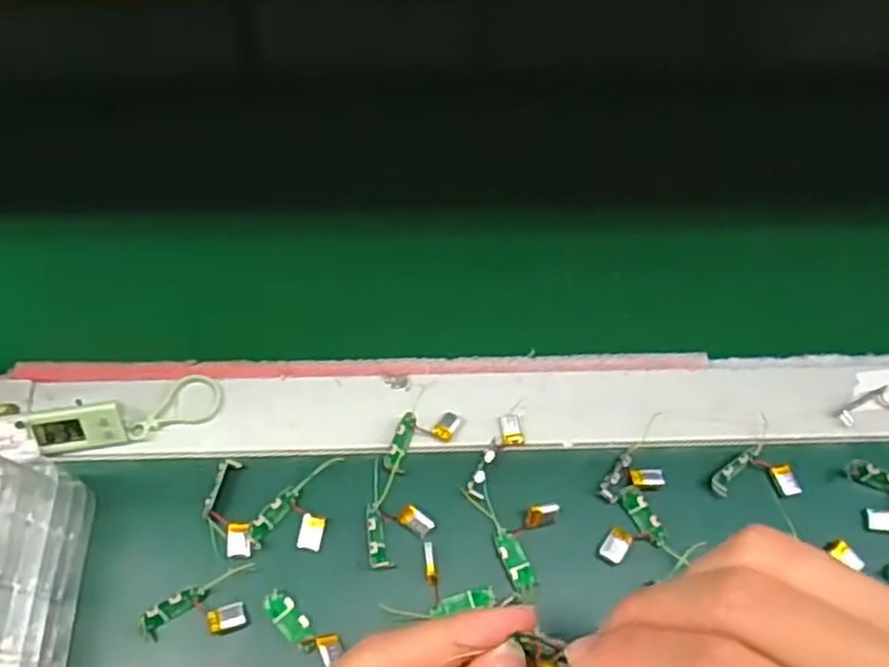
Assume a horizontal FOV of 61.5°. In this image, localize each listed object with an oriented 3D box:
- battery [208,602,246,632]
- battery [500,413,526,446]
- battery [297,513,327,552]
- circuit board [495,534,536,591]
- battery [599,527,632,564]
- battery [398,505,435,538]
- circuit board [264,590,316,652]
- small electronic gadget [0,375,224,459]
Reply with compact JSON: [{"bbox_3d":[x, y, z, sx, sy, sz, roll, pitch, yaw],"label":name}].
[{"bbox_3d":[-0.093,0.121,0.318,0.015,0.004,0.010,-18,64,-10],"label":"battery"},{"bbox_3d":[0.032,0.046,0.361,0.011,0.004,0.016,-8,63,-6],"label":"battery"},{"bbox_3d":[-0.059,0.088,0.332,0.011,0.004,0.014,11,63,4],"label":"battery"},{"bbox_3d":[0.032,0.101,0.331,0.011,0.006,0.025,-22,65,-12],"label":"circuit board"},{"bbox_3d":[0.077,0.094,0.333,0.010,0.004,0.015,31,66,14],"label":"battery"},{"bbox_3d":[-0.013,0.084,0.335,0.016,0.005,0.009,32,66,15],"label":"battery"},{"bbox_3d":[-0.065,0.122,0.319,0.011,0.004,0.030,-40,70,-20],"label":"circuit board"},{"bbox_3d":[-0.160,0.037,0.353,0.103,0.021,0.031,-8,63,-6],"label":"small electronic gadget"}]

